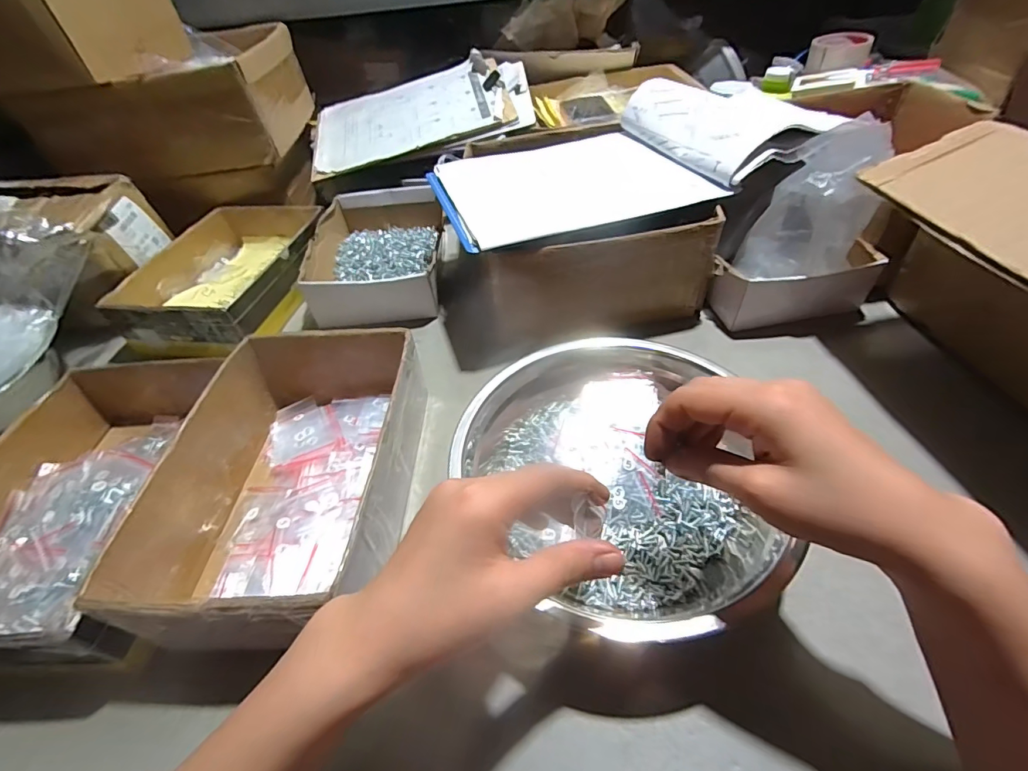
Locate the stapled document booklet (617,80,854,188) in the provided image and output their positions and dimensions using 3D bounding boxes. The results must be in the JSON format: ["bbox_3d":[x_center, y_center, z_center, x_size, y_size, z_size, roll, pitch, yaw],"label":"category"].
[{"bbox_3d":[0.233,-0.306,0.552,0.121,0.068,0.224,-21,48,-13],"label":"stapled document booklet"}]

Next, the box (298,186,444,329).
[{"bbox_3d":[-0.186,-0.186,0.635,0.161,0.062,0.269,-8,46,-2],"label":"box"}]

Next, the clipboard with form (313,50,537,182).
[{"bbox_3d":[-0.150,-0.440,0.741,0.349,0.020,0.253,-9,58,4],"label":"clipboard with form"}]

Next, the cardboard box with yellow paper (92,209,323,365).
[{"bbox_3d":[-0.372,-0.149,0.615,0.190,0.074,0.263,2,47,9],"label":"cardboard box with yellow paper"}]

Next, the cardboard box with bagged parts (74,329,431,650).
[{"bbox_3d":[-0.174,0.065,0.378,0.165,0.085,0.253,-2,47,5],"label":"cardboard box with bagged parts"}]

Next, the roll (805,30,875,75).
[{"bbox_3d":[0.568,-0.580,0.803,0.092,0.045,0.104,18,51,22],"label":"roll"}]

